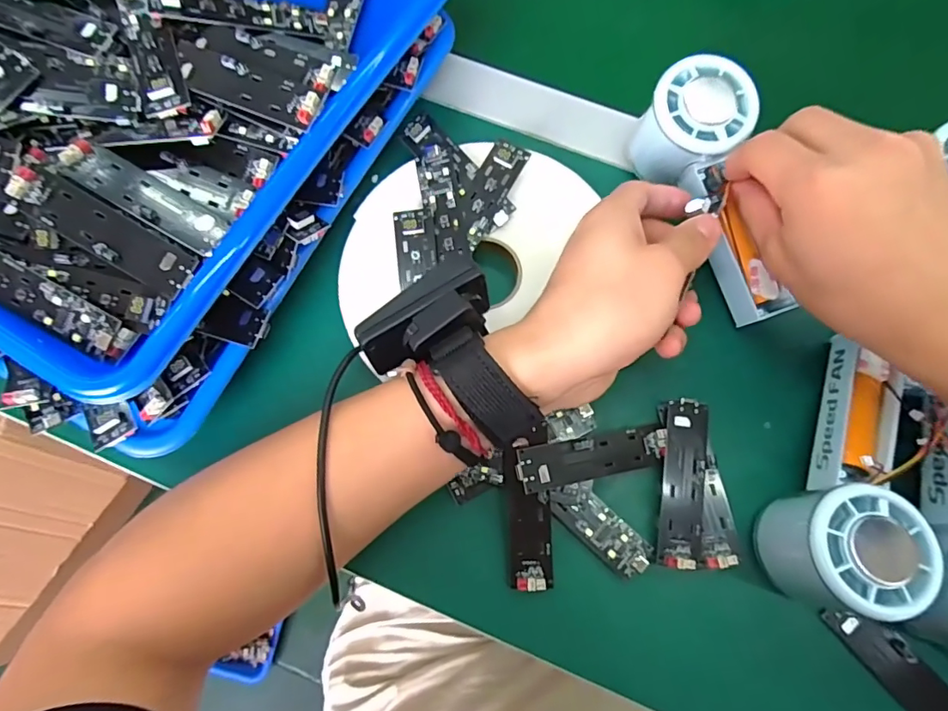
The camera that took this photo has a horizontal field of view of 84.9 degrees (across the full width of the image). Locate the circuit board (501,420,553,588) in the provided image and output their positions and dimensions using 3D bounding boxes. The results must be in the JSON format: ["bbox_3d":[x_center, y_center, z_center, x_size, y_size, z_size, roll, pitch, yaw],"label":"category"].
[{"bbox_3d":[0.030,0.082,0.280,0.024,0.010,0.087,-3,90,0],"label":"circuit board"}]

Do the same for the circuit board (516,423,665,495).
[{"bbox_3d":[0.067,0.056,0.286,0.089,0.007,0.023,-8,76,-17],"label":"circuit board"}]

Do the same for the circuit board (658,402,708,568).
[{"bbox_3d":[0.118,0.071,0.291,0.023,0.009,0.090,7,77,2],"label":"circuit board"}]

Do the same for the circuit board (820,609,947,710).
[{"bbox_3d":[0.225,0.166,0.269,0.023,0.009,0.088,-39,79,-8],"label":"circuit board"}]

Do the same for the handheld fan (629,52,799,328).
[{"bbox_3d":[0.142,-0.094,0.309,0.055,0.052,0.150,-18,93,-4],"label":"handheld fan"}]

